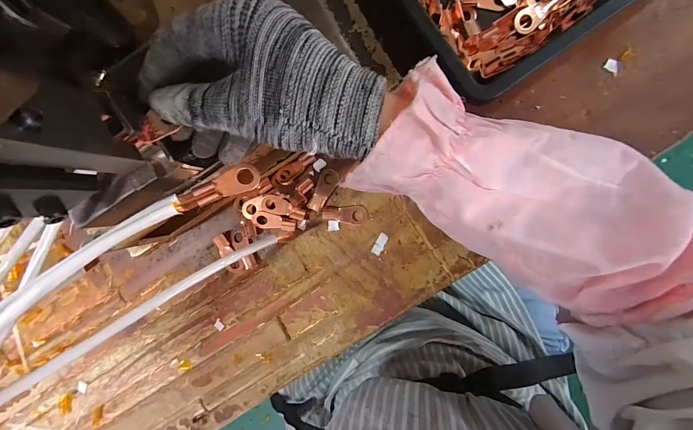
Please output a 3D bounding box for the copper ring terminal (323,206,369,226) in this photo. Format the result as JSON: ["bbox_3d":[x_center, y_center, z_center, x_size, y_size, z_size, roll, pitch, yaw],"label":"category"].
[{"bbox_3d":[-0.001,0.000,0.310,0.042,0.007,0.018,4,93,6],"label":"copper ring terminal"}]

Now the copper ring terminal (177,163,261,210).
[{"bbox_3d":[-0.080,-0.017,0.208,0.051,0.007,0.015,-26,91,-19],"label":"copper ring terminal"}]

